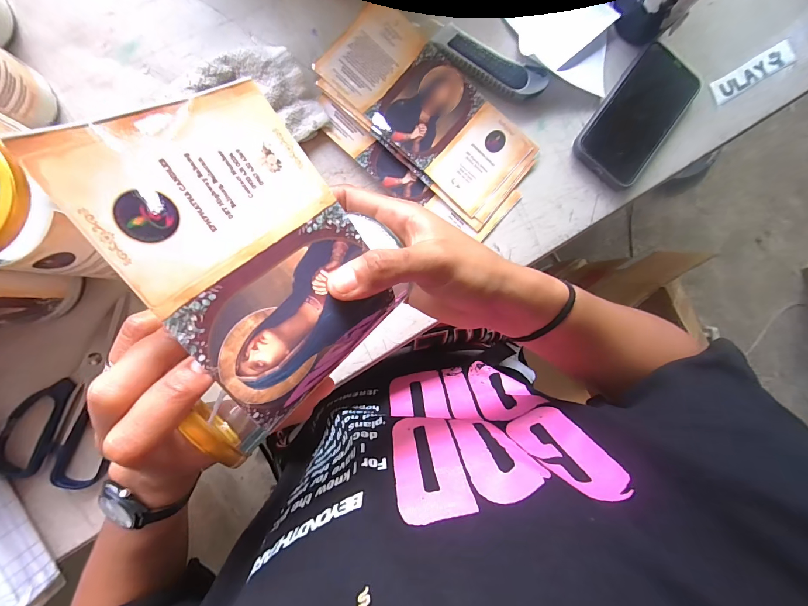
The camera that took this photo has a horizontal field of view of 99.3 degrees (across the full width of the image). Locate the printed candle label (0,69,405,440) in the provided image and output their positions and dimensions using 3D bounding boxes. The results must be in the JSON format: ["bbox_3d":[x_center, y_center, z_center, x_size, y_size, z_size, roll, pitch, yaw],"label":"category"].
[{"bbox_3d":[-0.063,-0.021,0.154,0.095,0.012,0.134,-44,115,-34],"label":"printed candle label"}]

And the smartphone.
[{"bbox_3d":[0.247,-0.198,0.361,0.076,0.007,0.149,36,89,-1],"label":"smartphone"}]

